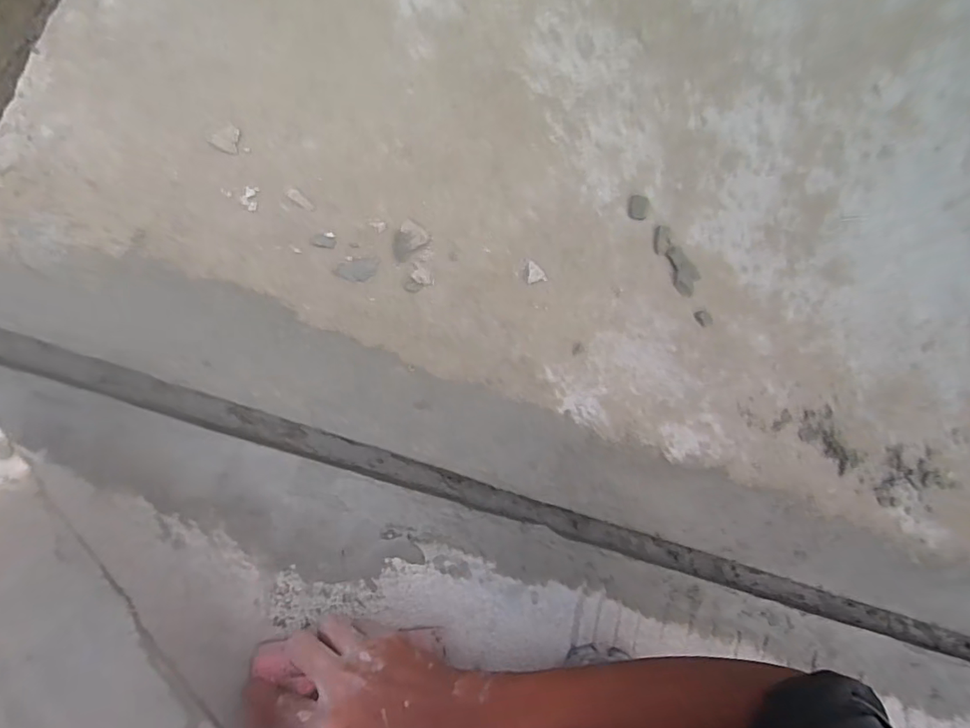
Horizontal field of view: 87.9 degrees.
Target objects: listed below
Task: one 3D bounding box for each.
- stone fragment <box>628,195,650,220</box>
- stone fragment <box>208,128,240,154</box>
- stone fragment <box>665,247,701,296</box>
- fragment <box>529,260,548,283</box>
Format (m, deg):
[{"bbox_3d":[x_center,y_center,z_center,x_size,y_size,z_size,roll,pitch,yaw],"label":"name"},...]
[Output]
[{"bbox_3d":[0.149,-0.151,0.486,0.020,0.004,0.023,7,86,-6],"label":"stone fragment"},{"bbox_3d":[-0.231,-0.199,0.444,0.024,0.004,0.022,6,86,-6],"label":"stone fragment"},{"bbox_3d":[0.193,-0.091,0.489,0.026,0.004,0.049,-18,86,-10],"label":"stone fragment"},{"bbox_3d":[0.049,-0.087,0.477,0.018,0.006,0.020,-9,88,-7],"label":"fragment"}]

